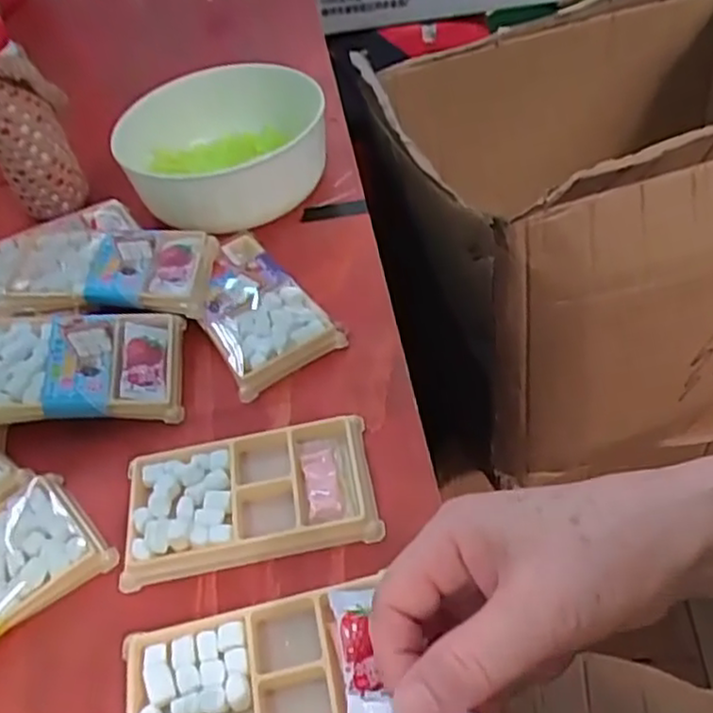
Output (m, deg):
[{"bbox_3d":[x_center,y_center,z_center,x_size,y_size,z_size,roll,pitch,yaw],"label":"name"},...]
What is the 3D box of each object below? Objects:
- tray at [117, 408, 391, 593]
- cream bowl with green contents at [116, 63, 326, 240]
[{"bbox_3d":[-0.059,0.077,0.394,0.135,0.018,0.075,-12,48,-1],"label":"tray"},{"bbox_3d":[-0.102,-0.169,0.569,0.157,0.063,0.143,-5,48,5],"label":"cream bowl with green contents"}]

